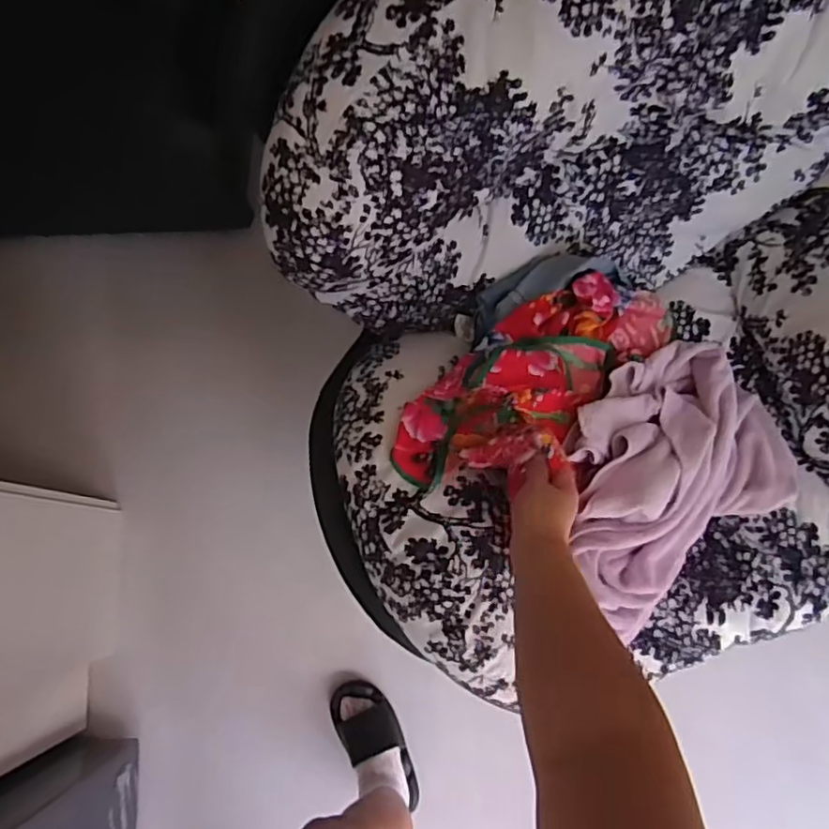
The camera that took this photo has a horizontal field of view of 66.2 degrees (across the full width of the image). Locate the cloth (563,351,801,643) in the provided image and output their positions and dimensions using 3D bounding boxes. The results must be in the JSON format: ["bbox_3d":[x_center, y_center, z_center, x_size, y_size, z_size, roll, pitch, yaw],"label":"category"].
[{"bbox_3d":[0.351,0.064,0.848,0.401,0.102,0.306,-40,109,-24],"label":"cloth"}]

